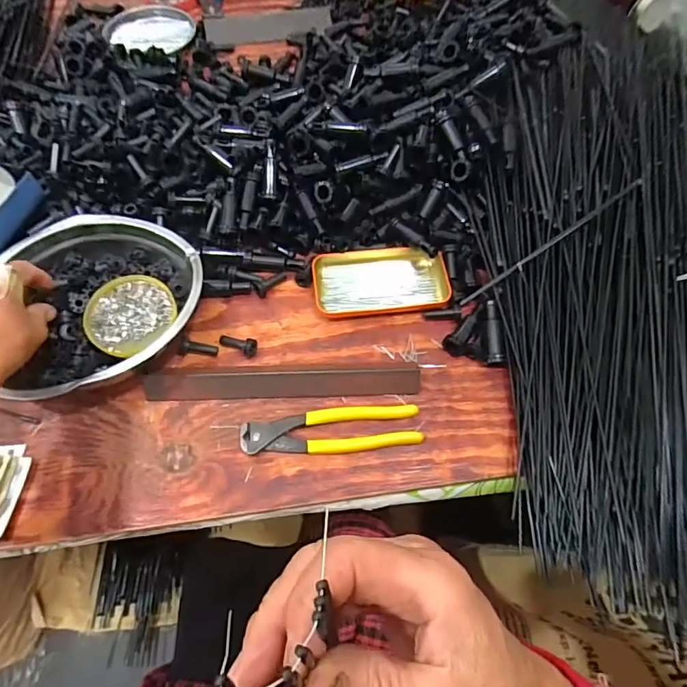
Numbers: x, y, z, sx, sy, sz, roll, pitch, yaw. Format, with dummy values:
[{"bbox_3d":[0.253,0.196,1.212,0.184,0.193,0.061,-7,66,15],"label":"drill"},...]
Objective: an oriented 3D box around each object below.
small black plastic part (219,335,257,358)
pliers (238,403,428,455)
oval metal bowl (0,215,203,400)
[{"bbox_3d":[-0.106,0.002,0.481,0.041,0.017,0.015,15,63,20],"label":"small black plastic part"},{"bbox_3d":[-0.011,0.081,0.439,0.162,0.014,0.040,-3,63,-3],"label":"pliers"},{"bbox_3d":[-0.230,-0.043,0.465,0.176,0.050,0.185,-15,64,-9],"label":"oval metal bowl"}]

